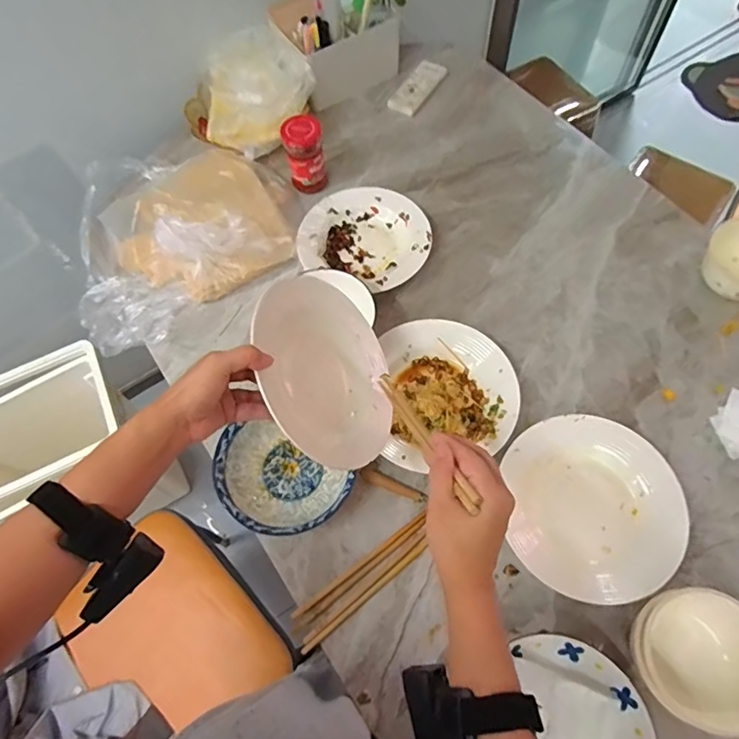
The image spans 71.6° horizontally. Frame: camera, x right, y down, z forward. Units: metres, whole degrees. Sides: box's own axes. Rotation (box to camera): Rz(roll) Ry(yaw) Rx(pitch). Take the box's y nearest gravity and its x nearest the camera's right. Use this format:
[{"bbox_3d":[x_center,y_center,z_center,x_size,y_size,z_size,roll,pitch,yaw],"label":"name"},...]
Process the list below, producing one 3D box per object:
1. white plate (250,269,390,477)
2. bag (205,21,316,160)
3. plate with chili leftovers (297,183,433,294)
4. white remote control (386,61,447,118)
[{"bbox_3d":[-0.046,-0.001,0.555,0.023,0.198,0.175,-16,34,41],"label":"white plate"},{"bbox_3d":[-0.198,-0.482,0.903,0.196,0.104,0.207,-17,64,-5],"label":"bag"},{"bbox_3d":[-0.002,-0.214,0.831,0.200,0.035,0.185,-1,64,3],"label":"plate with chili leftovers"},{"bbox_3d":[0.094,-0.544,0.992,0.058,0.019,0.145,26,68,15],"label":"white remote control"}]

